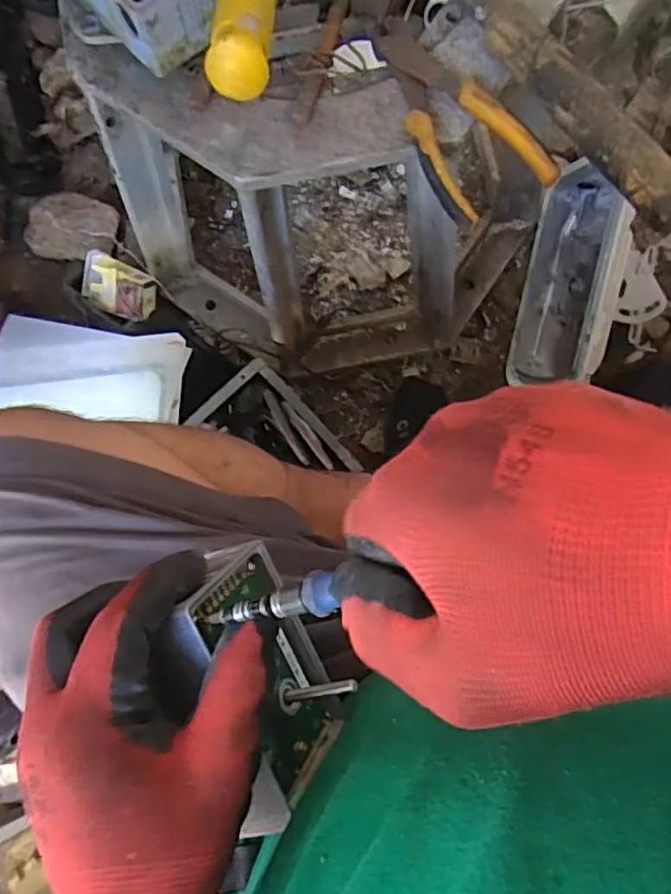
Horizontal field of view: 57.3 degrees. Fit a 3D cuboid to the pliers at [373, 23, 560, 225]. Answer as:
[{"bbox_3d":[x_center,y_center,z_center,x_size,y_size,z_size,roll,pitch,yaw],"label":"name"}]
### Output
[{"bbox_3d":[0.078,-0.238,0.433,0.076,0.030,0.166,-31,85,1],"label":"pliers"}]

